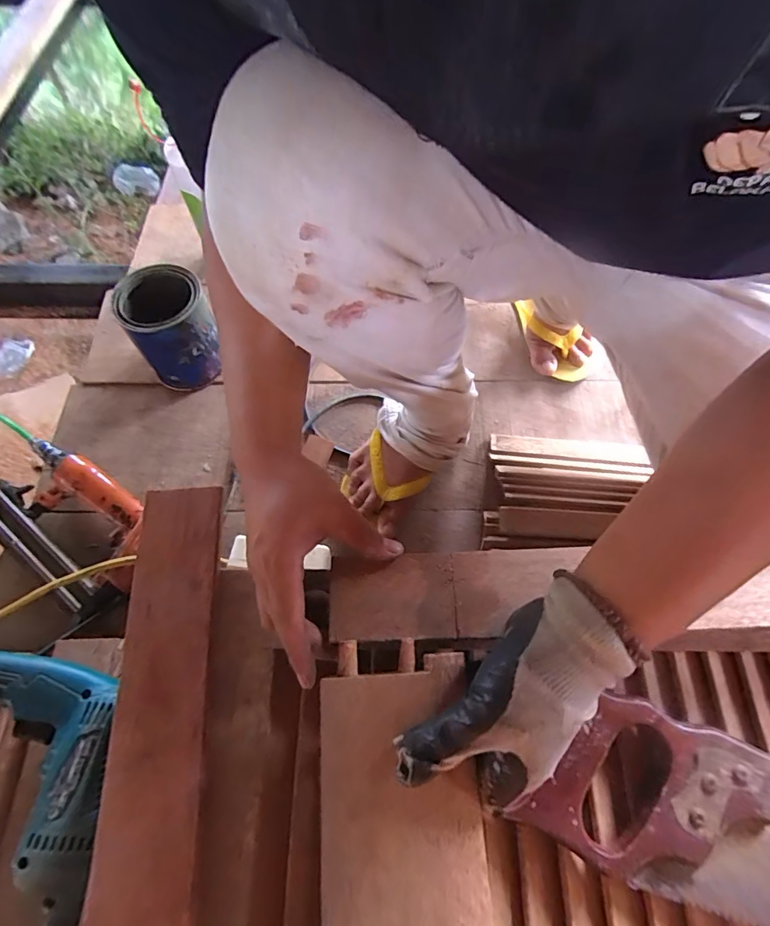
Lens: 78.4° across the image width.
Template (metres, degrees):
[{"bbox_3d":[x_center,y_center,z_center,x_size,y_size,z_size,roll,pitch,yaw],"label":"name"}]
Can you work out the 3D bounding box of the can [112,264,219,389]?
[{"bbox_3d":[-0.288,-0.183,0.643,0.106,0.116,0.115,-33,68,-14],"label":"can"}]

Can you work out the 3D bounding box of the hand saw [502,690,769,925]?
[{"bbox_3d":[0.318,0.265,0.294,0.436,0.016,0.097,19,66,6],"label":"hand saw"}]

